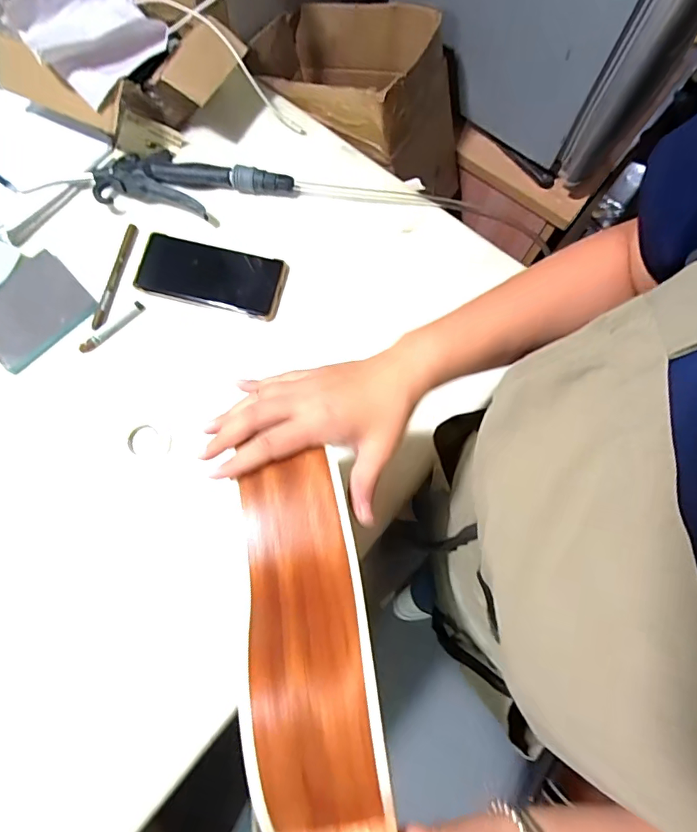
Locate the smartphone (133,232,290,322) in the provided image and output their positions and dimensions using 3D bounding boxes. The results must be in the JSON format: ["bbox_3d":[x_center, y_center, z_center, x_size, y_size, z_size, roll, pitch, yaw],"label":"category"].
[{"bbox_3d":[-0.158,-0.163,0.541,0.165,0.007,0.077,13,75,3],"label":"smartphone"}]

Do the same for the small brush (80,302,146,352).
[{"bbox_3d":[-0.262,-0.098,0.523,0.082,0.008,0.012,-42,79,-11],"label":"small brush"}]

